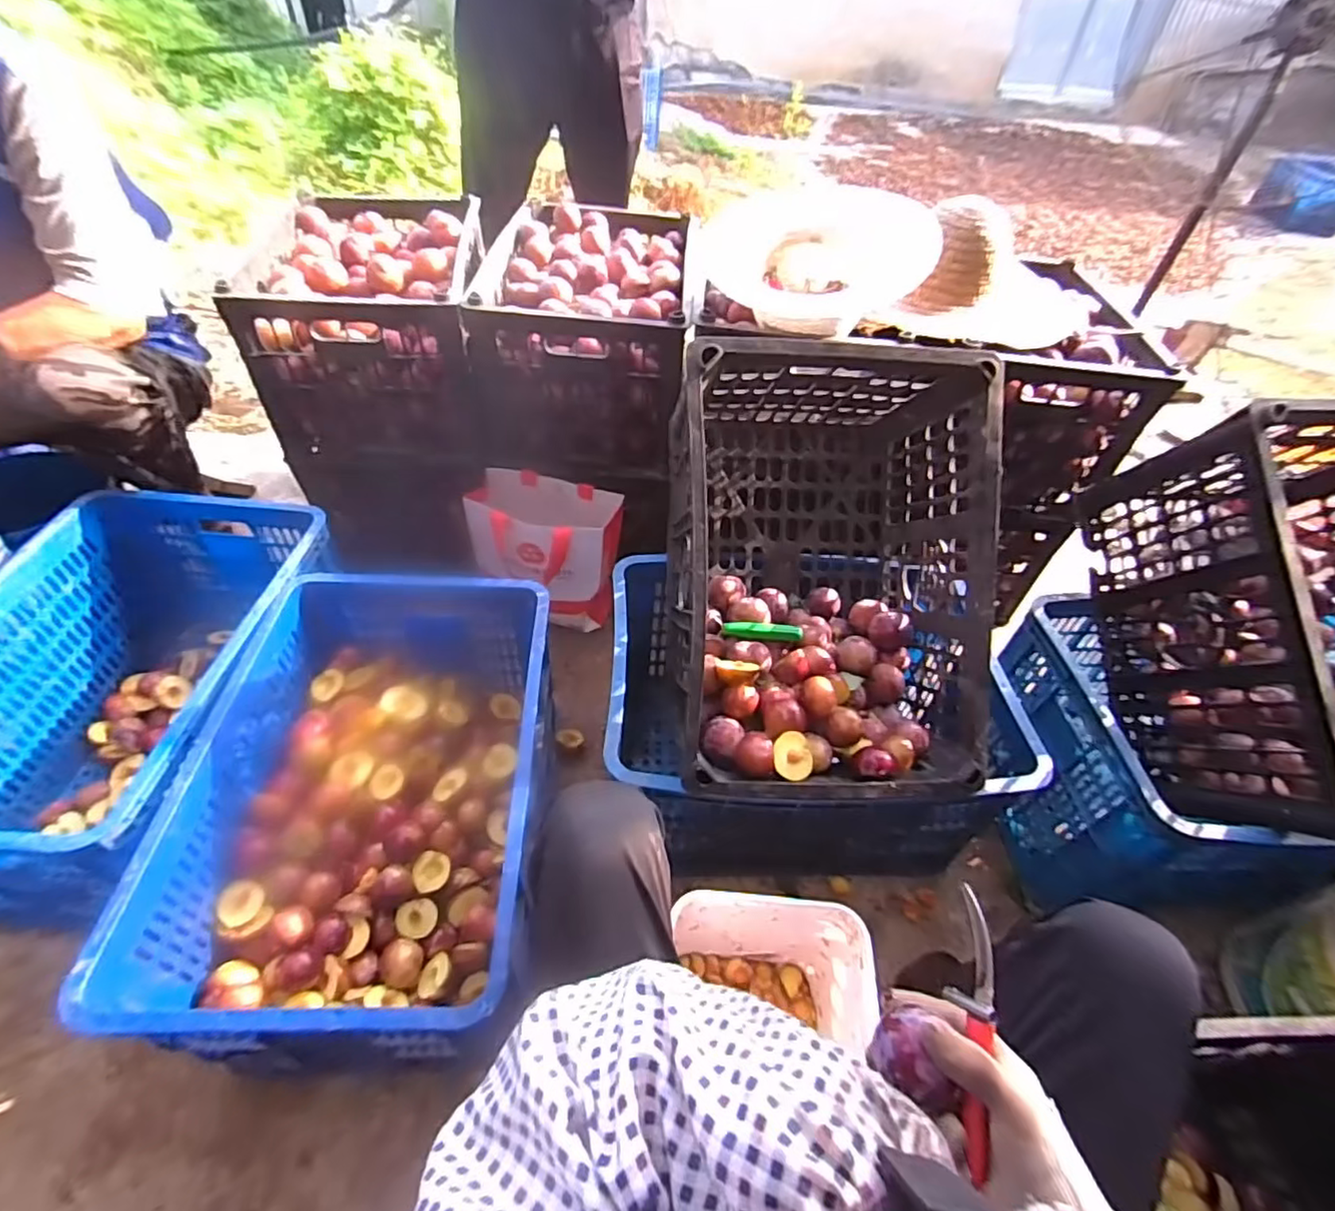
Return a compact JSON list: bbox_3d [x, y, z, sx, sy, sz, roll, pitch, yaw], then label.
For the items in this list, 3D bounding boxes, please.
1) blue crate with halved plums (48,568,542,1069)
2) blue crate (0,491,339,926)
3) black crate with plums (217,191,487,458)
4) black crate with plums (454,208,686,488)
[{"bbox_3d":[-0.347,0.229,0.790,0.370,0.235,0.557,-1,49,-5],"label":"blue crate with halved plums"},{"bbox_3d":[-0.736,0.112,0.893,0.388,0.285,0.576,4,49,0],"label":"blue crate"},{"bbox_3d":[-0.534,-0.571,1.192,0.345,0.284,0.590,-4,49,-7],"label":"black crate with plums"},{"bbox_3d":[-0.142,-0.516,1.173,0.353,0.276,0.502,4,49,0],"label":"black crate with plums"}]

